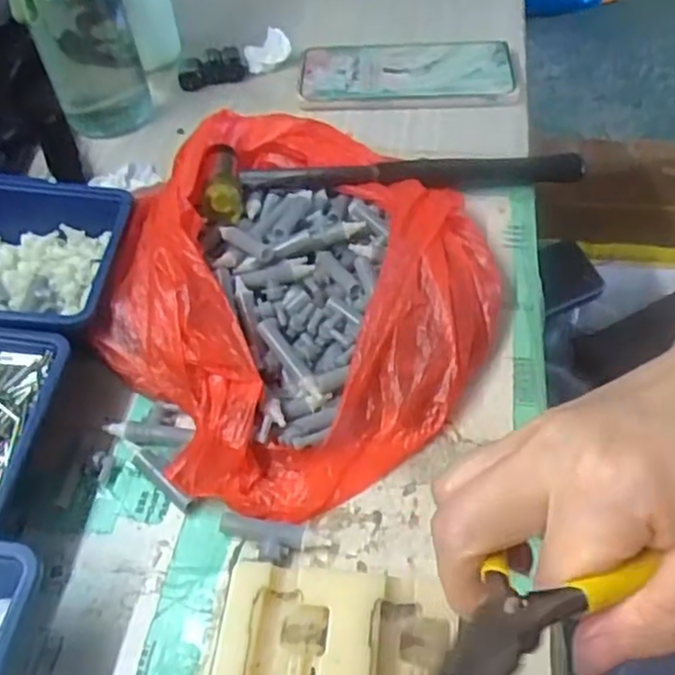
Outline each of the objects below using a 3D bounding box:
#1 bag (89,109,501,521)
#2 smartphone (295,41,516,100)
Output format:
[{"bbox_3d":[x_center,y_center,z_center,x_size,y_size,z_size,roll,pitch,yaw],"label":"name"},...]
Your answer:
[{"bbox_3d":[-0.027,-0.040,0.379,0.213,0.047,0.239,-30,55,-19],"label":"bag"},{"bbox_3d":[0.050,-0.202,0.516,0.153,0.006,0.066,-1,56,5],"label":"smartphone"}]

